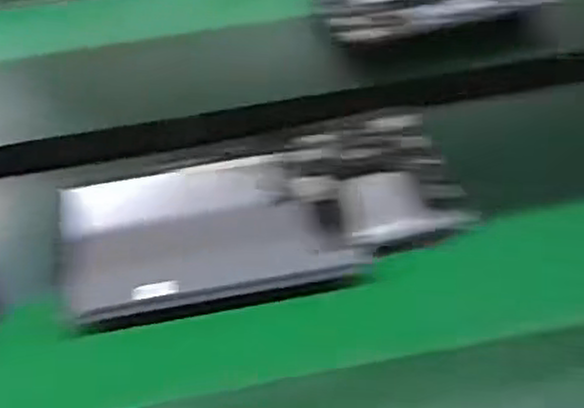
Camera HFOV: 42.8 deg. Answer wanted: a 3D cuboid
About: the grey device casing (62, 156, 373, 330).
[{"bbox_3d":[-0.087,0.027,0.661,0.252,0.036,0.151,-14,47,-9],"label":"grey device casing"}]

